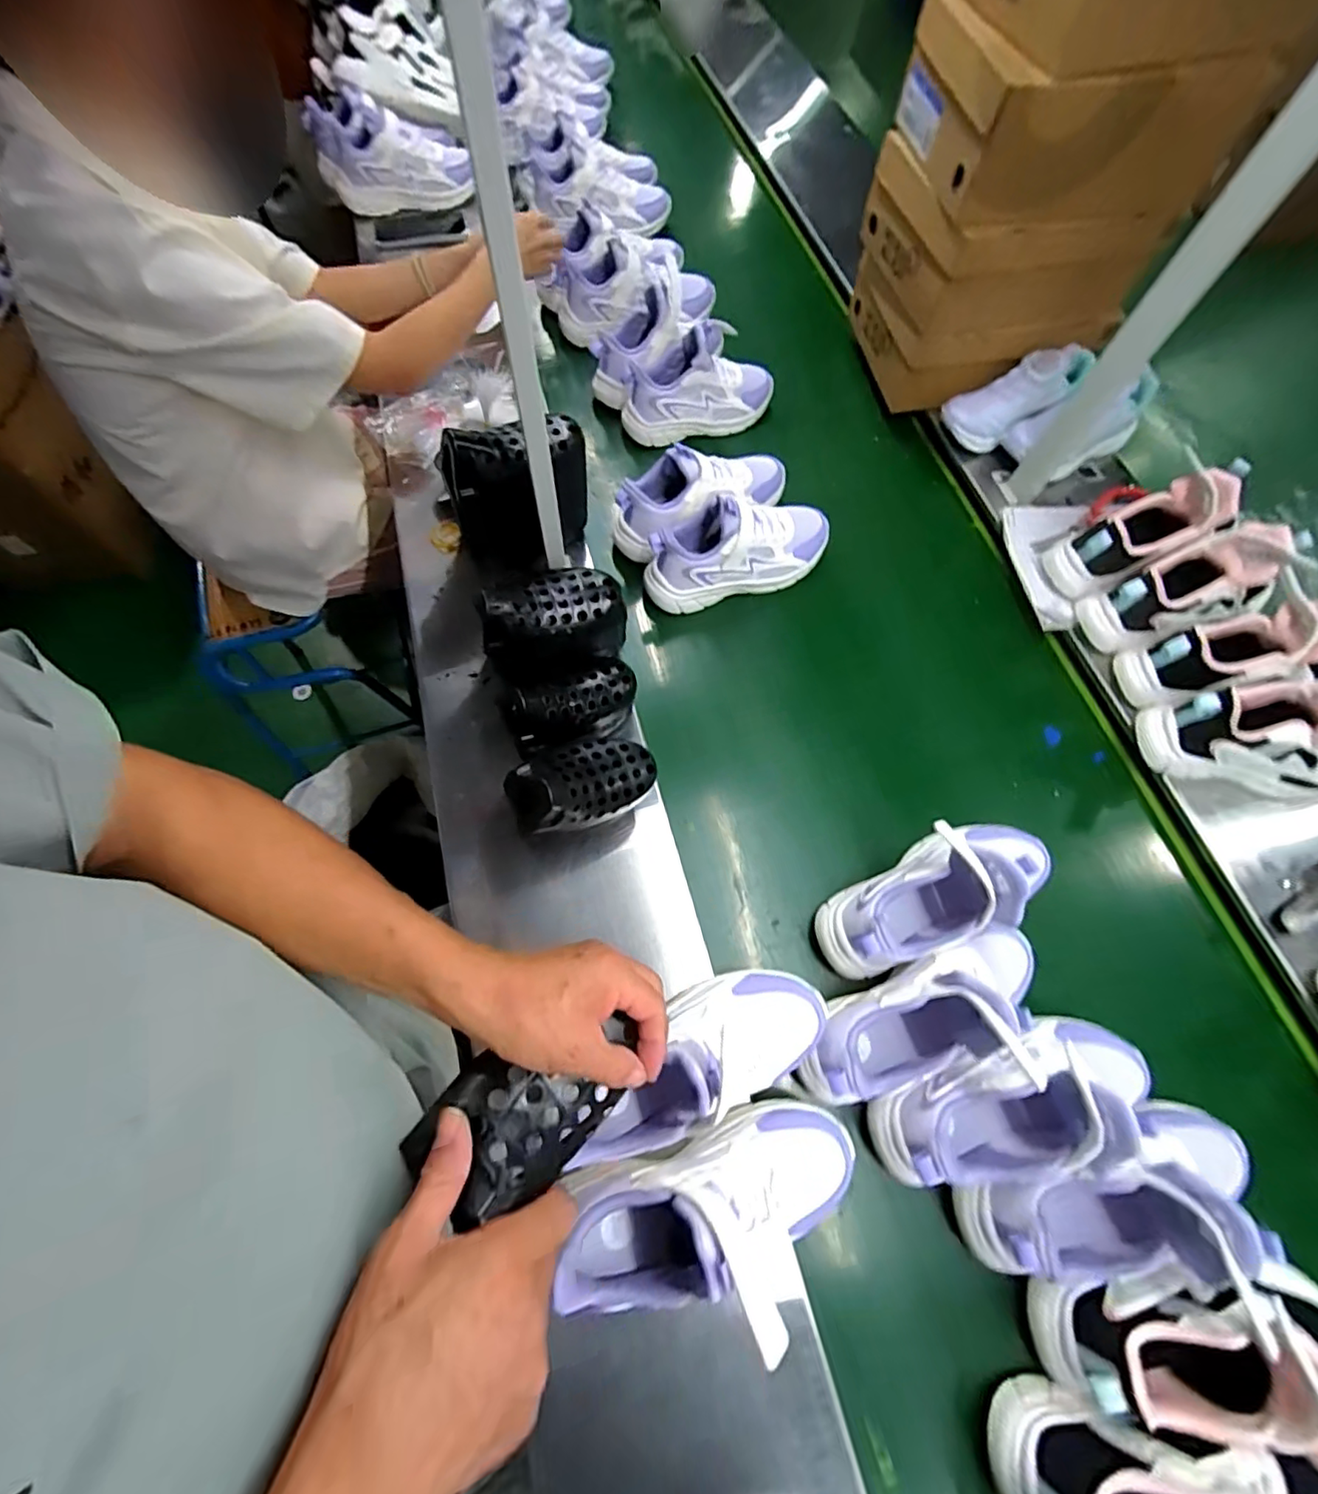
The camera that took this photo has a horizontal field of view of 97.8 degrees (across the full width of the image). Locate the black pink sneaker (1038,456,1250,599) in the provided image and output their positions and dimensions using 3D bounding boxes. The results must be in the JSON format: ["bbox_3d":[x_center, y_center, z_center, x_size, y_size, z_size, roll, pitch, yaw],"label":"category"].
[{"bbox_3d":[0.575,-0.256,0.685,0.134,0.159,0.084,-10,67,-7],"label":"black pink sneaker"}]

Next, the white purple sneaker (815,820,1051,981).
[{"bbox_3d":[0.282,0.140,0.556,0.246,0.133,0.102,-27,71,-14],"label":"white purple sneaker"}]

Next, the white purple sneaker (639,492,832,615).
[{"bbox_3d":[0.107,-0.260,0.716,0.252,0.125,0.083,-17,69,-10],"label":"white purple sneaker"}]

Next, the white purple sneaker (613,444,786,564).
[{"bbox_3d":[0.059,-0.336,0.751,0.242,0.102,0.097,-33,72,-16],"label":"white purple sneaker"}]

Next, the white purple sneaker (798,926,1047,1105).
[{"bbox_3d":[0.252,0.238,0.510,0.249,0.131,0.088,-17,69,-10],"label":"white purple sneaker"}]

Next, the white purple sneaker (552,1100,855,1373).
[{"bbox_3d":[0.047,0.340,0.415,0.227,0.124,0.085,-14,68,-9],"label":"white purple sneaker"}]

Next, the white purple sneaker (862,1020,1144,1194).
[{"bbox_3d":[0.321,0.301,0.483,0.257,0.115,0.090,-14,68,-9],"label":"white purple sneaker"}]

